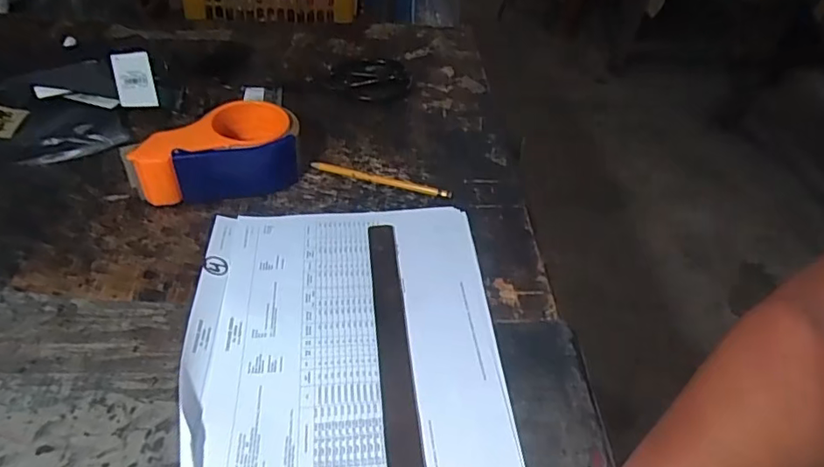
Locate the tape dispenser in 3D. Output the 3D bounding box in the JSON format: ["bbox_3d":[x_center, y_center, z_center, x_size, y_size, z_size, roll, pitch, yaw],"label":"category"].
[{"bbox_3d":[-0.192,-0.084,0.558,0.147,0.062,0.087,-9,44,-14],"label":"tape dispenser"}]

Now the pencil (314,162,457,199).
[{"bbox_3d":[-0.033,-0.058,0.582,0.153,0.008,0.012,13,43,10],"label":"pencil"}]

